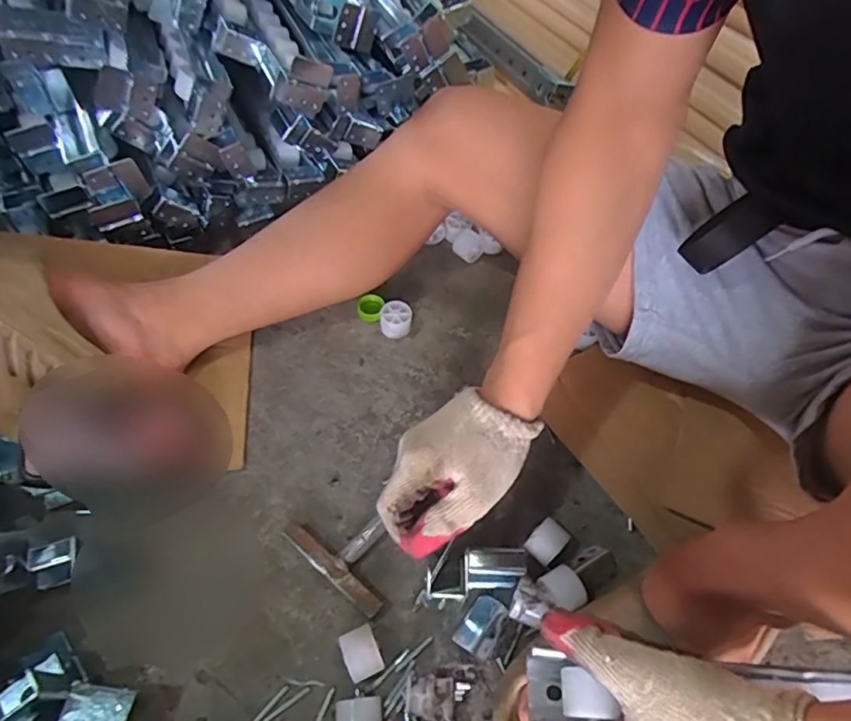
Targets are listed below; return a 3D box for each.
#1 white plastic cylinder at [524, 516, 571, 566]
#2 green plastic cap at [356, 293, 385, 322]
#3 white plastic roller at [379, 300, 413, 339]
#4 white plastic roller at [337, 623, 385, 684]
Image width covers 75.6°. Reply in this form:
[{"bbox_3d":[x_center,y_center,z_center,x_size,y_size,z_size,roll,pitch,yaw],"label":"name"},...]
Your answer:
[{"bbox_3d":[0.102,0.157,0.471,0.026,0.032,0.035,40,62,22],"label":"white plastic cylinder"},{"bbox_3d":[-0.063,-0.059,0.625,0.030,0.019,0.035,-1,55,-3],"label":"green plastic cap"},{"bbox_3d":[-0.033,-0.043,0.607,0.034,0.028,0.037,-3,55,-5],"label":"white plastic roller"},{"bbox_3d":[-0.050,0.227,0.425,0.026,0.033,0.034,-20,59,-16],"label":"white plastic roller"}]

